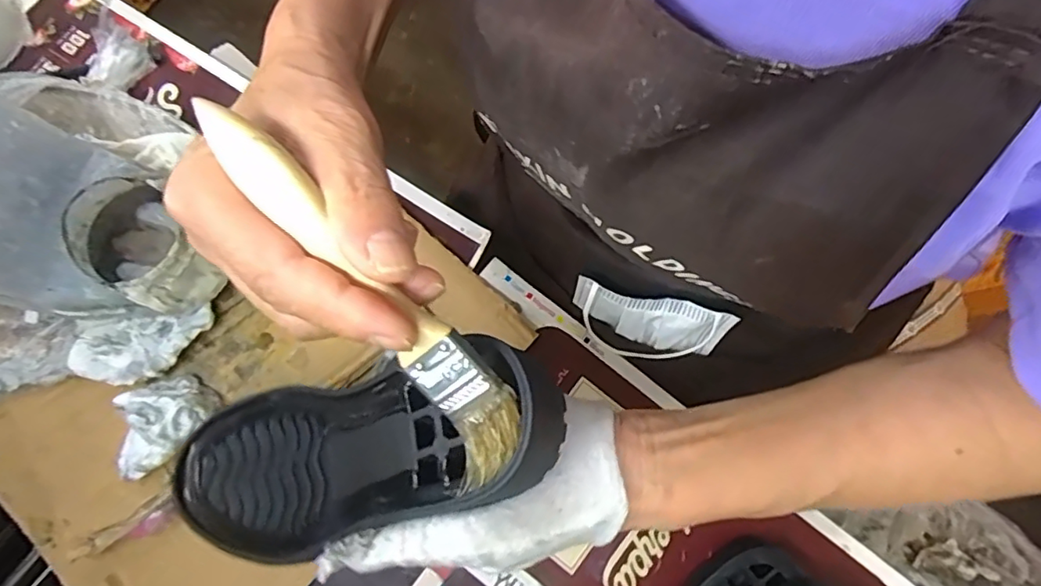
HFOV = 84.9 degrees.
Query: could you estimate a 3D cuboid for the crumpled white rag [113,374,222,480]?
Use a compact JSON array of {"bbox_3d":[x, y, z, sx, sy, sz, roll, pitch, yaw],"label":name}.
[{"bbox_3d":[-0.220,0.082,0.345,0.050,0.042,0.063,31,81,6],"label":"crumpled white rag"}]

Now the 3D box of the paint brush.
[{"bbox_3d":[-0.047,0.002,0.174,0.028,0.018,0.139,-41,100,-7],"label":"paint brush"}]

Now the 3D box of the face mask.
[{"bbox_3d":[0.075,0.022,0.351,0.090,0.072,0.031,14,79,3],"label":"face mask"}]

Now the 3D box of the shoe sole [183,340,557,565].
[{"bbox_3d":[-0.075,0.070,0.245,0.208,0.036,0.068,-19,77,31],"label":"shoe sole"}]

